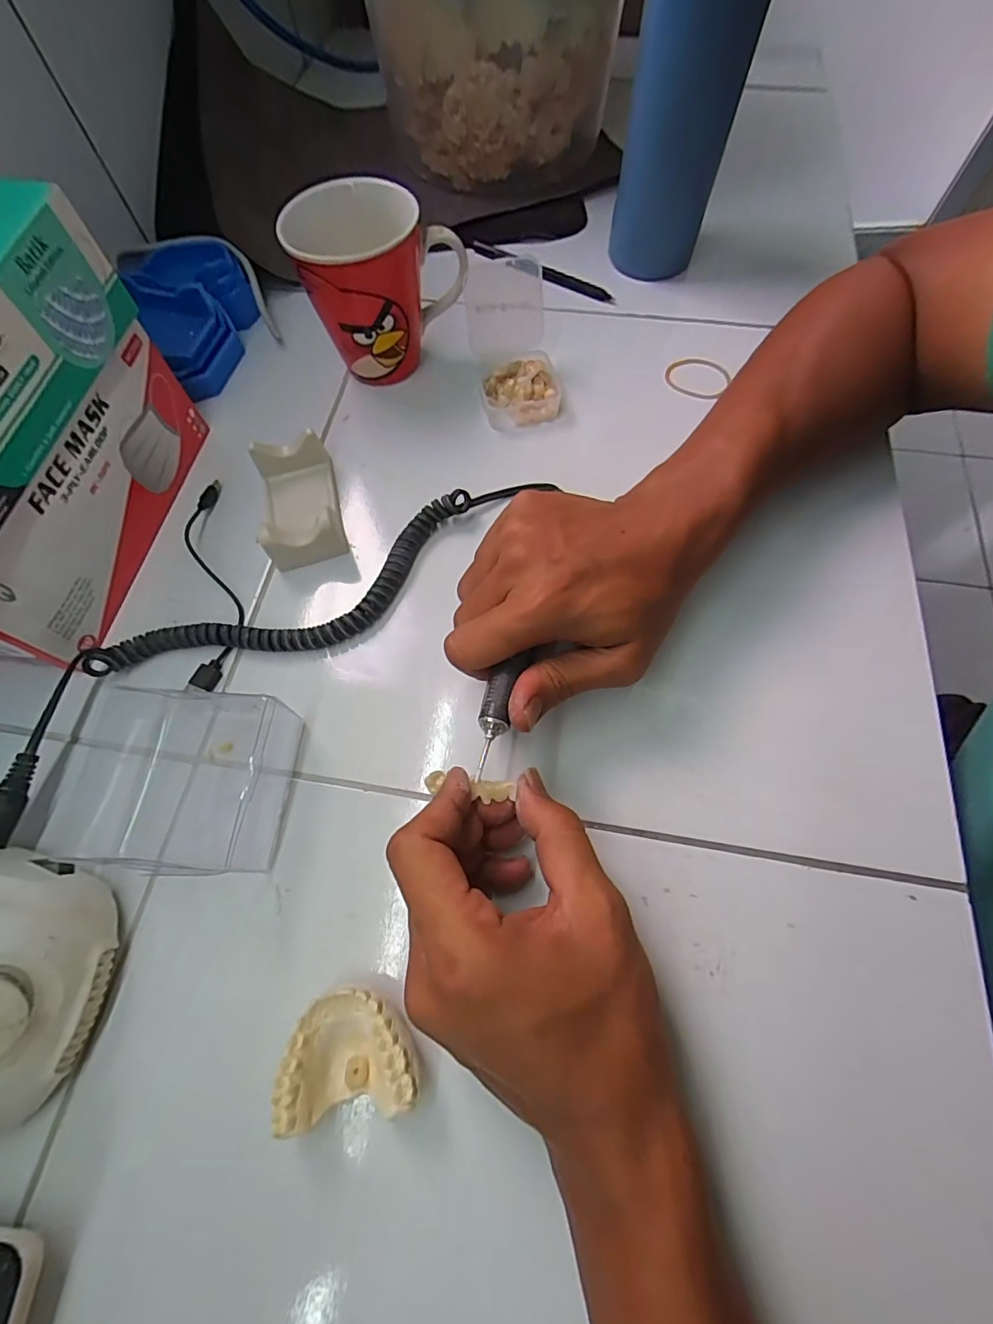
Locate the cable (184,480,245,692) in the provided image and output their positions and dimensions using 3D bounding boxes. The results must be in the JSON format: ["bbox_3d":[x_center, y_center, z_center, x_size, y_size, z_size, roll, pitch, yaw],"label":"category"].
[{"bbox_3d":[-0.178,-0.056,0.323,0.032,0.013,0.153,-11,67,-3],"label":"cable"}]

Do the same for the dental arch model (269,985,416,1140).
[{"bbox_3d":[-0.062,0.164,0.216,0.056,0.020,0.044,-8,67,-1],"label":"dental arch model"}]

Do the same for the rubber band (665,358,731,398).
[{"bbox_3d":[0.152,-0.218,0.388,0.043,0.005,0.040,-1,67,2],"label":"rubber band"}]

